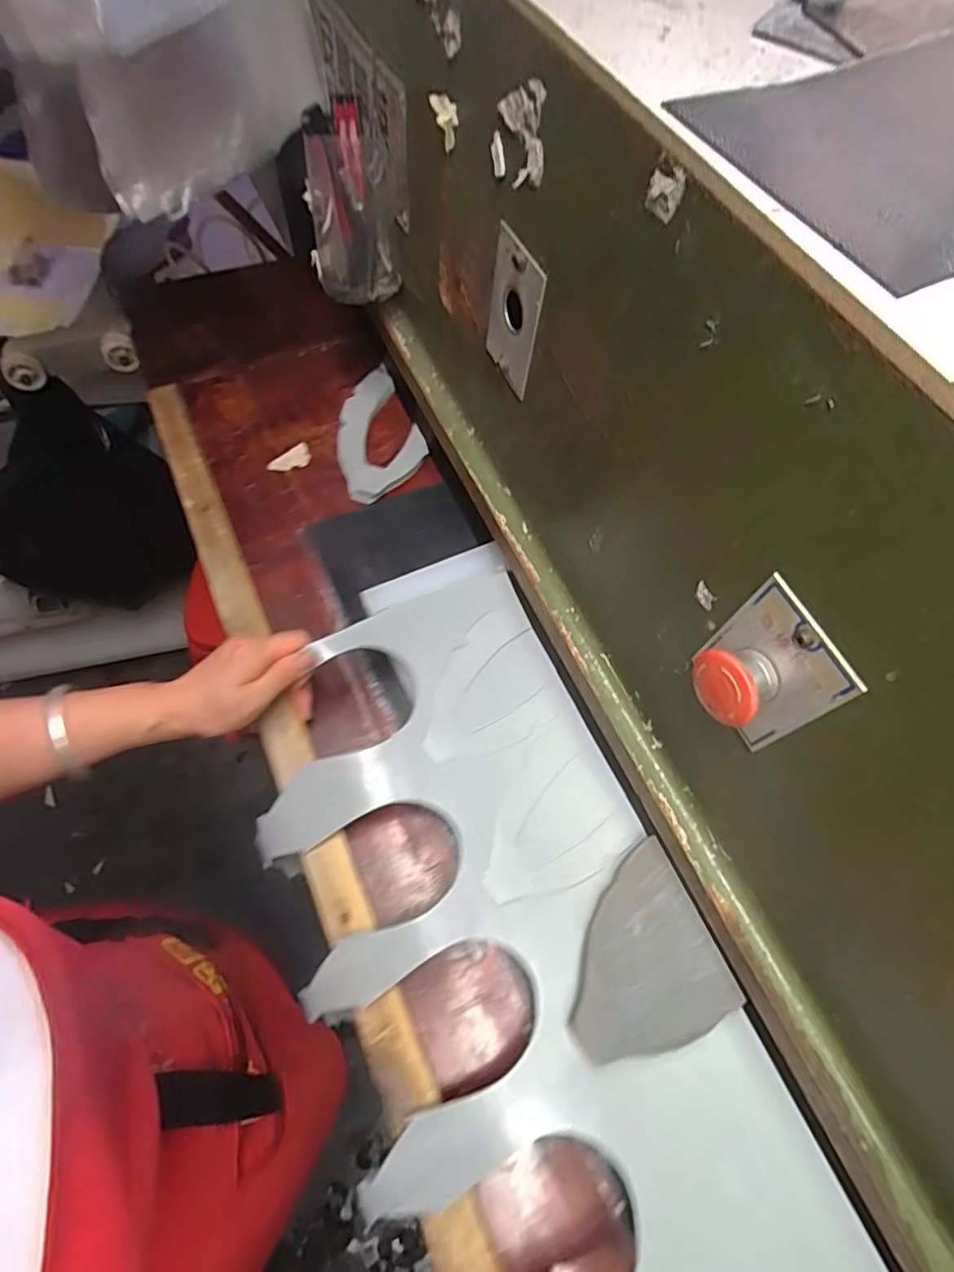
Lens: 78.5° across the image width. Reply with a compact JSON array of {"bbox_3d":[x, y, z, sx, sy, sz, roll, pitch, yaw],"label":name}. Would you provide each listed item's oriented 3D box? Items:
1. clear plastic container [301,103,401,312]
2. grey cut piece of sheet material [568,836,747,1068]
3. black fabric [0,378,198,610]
[{"bbox_3d":[-0.116,-0.372,0.513,0.071,0.128,0.073,-10,65,-9],"label":"clear plastic container"},{"bbox_3d":[0.103,0.210,0.383,0.106,0.007,0.108,-21,66,-14],"label":"grey cut piece of sheet material"},{"bbox_3d":[-0.624,-0.198,0.915,0.318,0.396,0.117,-8,64,-8],"label":"black fabric"}]

